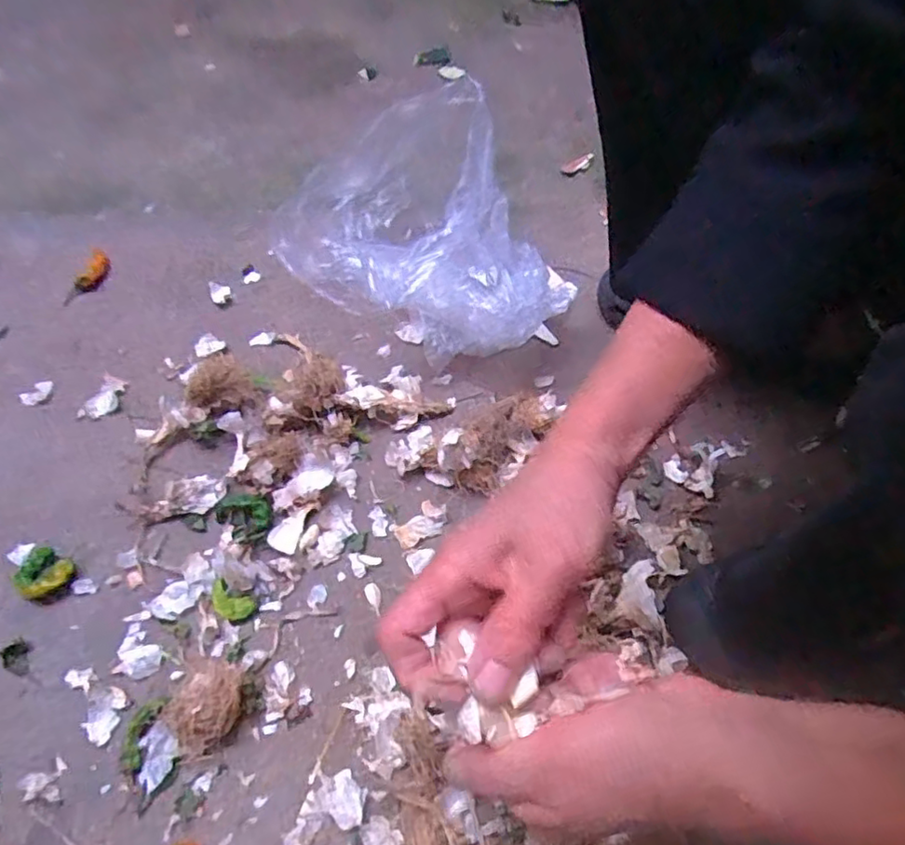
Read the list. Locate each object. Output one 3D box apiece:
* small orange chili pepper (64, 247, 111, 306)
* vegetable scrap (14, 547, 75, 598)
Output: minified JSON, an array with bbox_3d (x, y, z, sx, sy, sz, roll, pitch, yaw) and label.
[{"bbox_3d":[-0.380,-0.151,0.651,0.031,0.010,0.069,23,76,12],"label":"small orange chili pepper"},{"bbox_3d":[-0.327,0.119,0.494,0.046,0.015,0.038,24,63,12],"label":"vegetable scrap"}]

